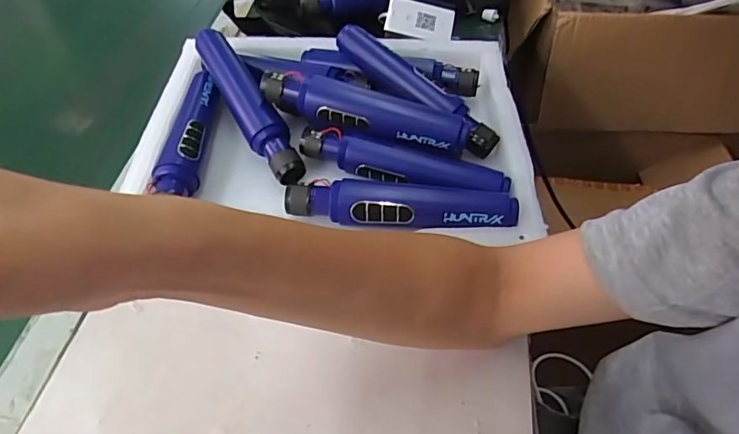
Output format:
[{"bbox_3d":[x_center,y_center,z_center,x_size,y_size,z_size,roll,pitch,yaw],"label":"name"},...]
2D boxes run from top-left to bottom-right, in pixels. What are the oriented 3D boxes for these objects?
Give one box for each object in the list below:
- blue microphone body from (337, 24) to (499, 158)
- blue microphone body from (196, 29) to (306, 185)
[{"bbox_3d":[0.046,-0.126,0.478,0.188,0.026,0.030,40,59,9],"label":"blue microphone body"},{"bbox_3d":[-0.119,-0.114,0.468,0.036,0.031,0.192,-27,69,-20],"label":"blue microphone body"}]

